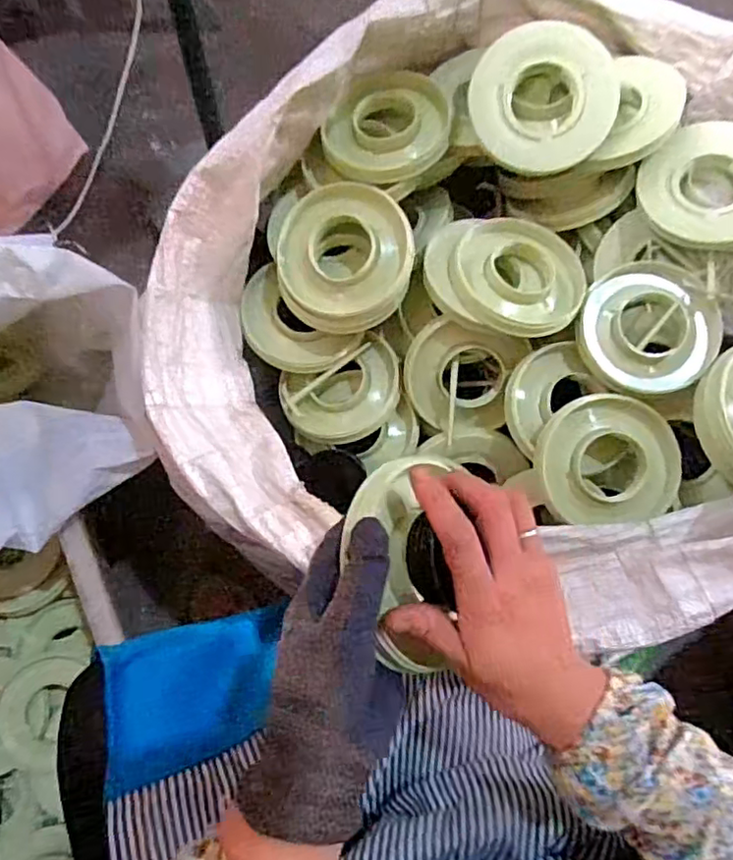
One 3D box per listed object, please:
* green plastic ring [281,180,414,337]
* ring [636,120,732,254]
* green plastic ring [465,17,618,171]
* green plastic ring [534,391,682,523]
[{"bbox_3d":[-0.021,-0.165,0.599,0.129,0.023,0.137,2,104,7],"label":"green plastic ring"},{"bbox_3d":[0.330,-0.232,0.581,0.119,0.016,0.124,1,95,17],"label":"ring"},{"bbox_3d":[0.164,-0.304,0.566,0.130,0.018,0.121,1,99,6],"label":"green plastic ring"},{"bbox_3d":[0.223,0.029,0.579,0.123,0.031,0.123,0,89,0],"label":"green plastic ring"}]

